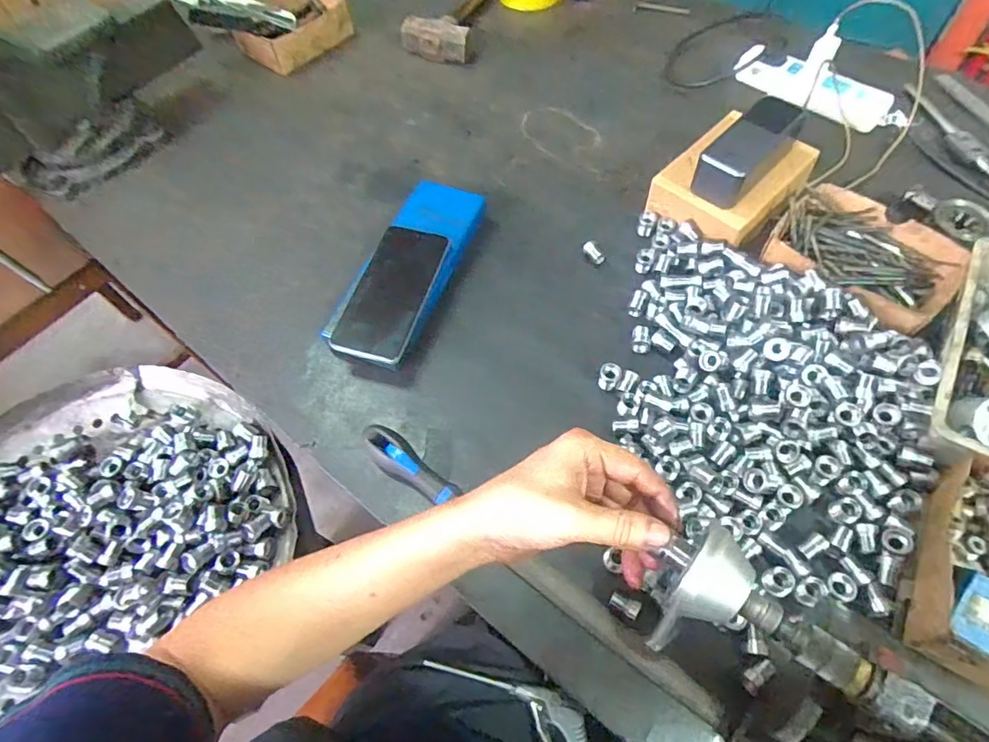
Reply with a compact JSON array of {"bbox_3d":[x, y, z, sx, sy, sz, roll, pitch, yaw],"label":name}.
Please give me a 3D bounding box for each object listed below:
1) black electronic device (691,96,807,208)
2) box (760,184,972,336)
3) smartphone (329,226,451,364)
[{"bbox_3d":[0.277,-0.241,0.578,0.051,0.053,0.129,40,68,22],"label":"black electronic device"},{"bbox_3d":[0.391,-0.120,0.564,0.180,0.039,0.139,40,68,22],"label":"box"},{"bbox_3d":[-0.107,-0.085,0.554,0.073,0.011,0.169,18,60,0],"label":"smartphone"}]

